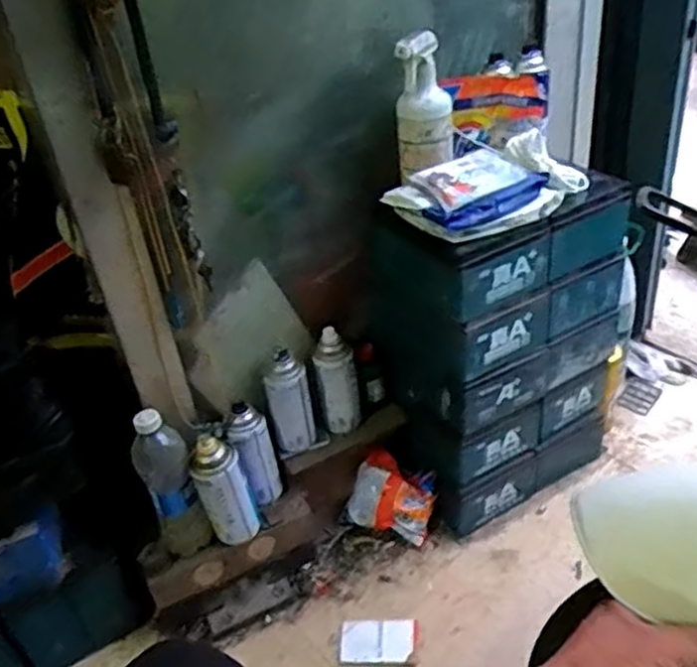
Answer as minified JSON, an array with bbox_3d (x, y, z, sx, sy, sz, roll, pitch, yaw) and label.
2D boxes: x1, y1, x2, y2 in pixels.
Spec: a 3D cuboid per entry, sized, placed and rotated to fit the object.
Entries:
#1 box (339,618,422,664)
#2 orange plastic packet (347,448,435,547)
[{"bbox_3d":[0.041,0.414,0.959,0.106,0.022,0.058,-3,35,6],"label":"box"},{"bbox_3d":[0.070,0.250,1.095,0.122,0.112,0.050,20,-2,17],"label":"orange plastic packet"}]

